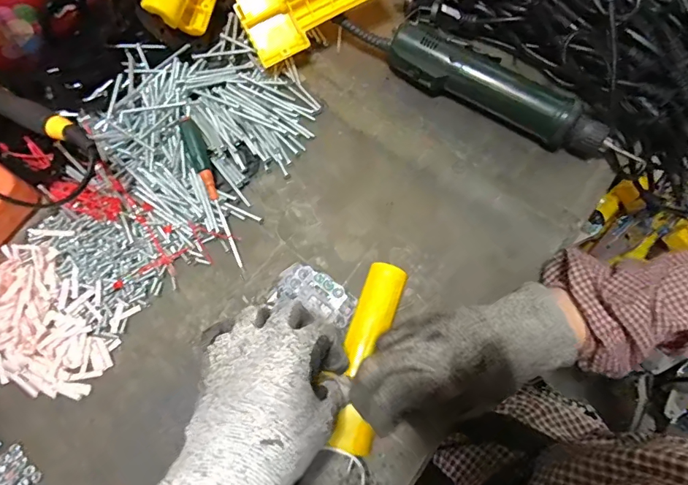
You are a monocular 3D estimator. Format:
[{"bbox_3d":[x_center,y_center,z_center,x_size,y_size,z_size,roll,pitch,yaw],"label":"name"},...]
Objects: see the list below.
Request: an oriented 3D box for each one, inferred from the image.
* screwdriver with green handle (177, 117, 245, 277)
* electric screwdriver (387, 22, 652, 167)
[{"bbox_3d":[-0.113,-0.039,0.378,0.015,0.014,0.147,-21,88,-7],"label":"screwdriver with green handle"},{"bbox_3d":[0.154,-0.140,0.409,0.233,0.041,0.049,27,74,7],"label":"electric screwdriver"}]

